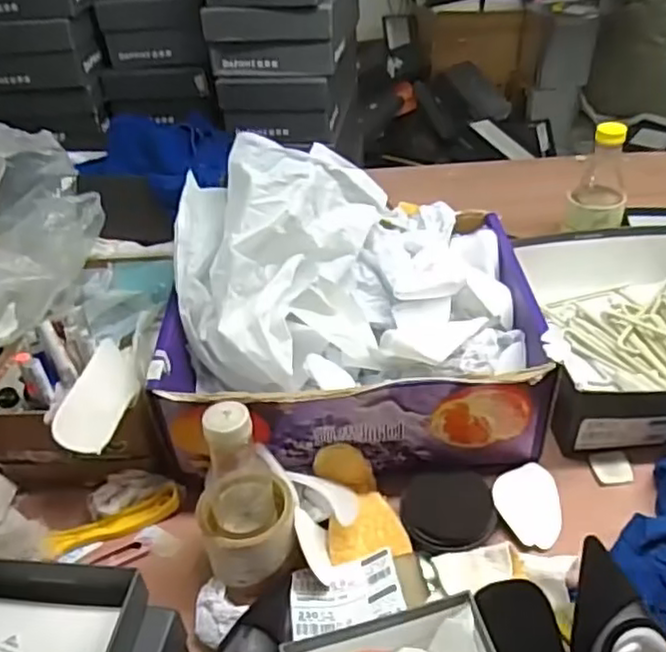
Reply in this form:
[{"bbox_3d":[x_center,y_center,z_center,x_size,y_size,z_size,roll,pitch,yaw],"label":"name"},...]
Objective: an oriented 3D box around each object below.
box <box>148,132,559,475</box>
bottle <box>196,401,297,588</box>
[{"bbox_3d":[0.015,-0.034,0.757,0.397,0.242,0.307,-3,39,2],"label":"box"},{"bbox_3d":[-0.081,0.151,0.609,0.086,0.178,0.084,-13,39,-9],"label":"bottle"}]

